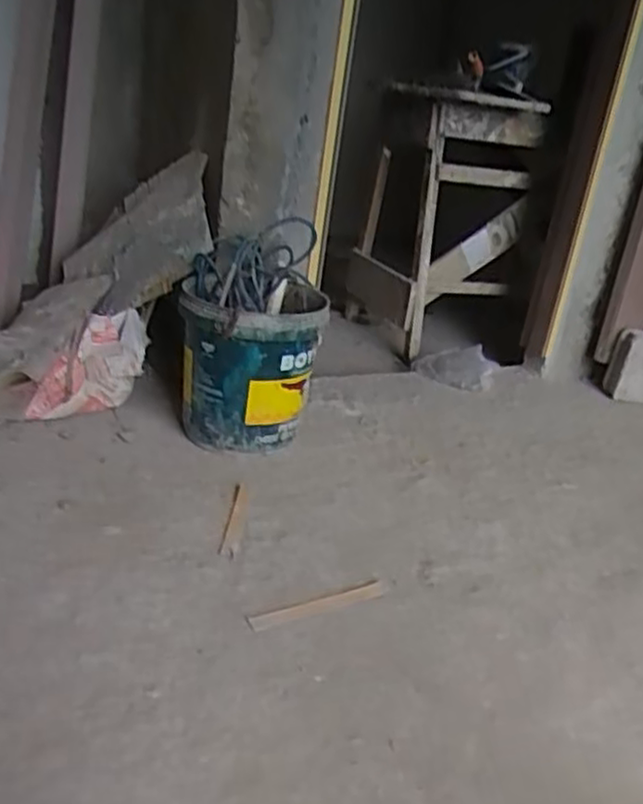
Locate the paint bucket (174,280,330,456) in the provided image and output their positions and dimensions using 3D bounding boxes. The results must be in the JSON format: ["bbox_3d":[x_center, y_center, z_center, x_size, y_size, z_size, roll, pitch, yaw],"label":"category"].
[{"bbox_3d":[-0.157,-0.069,1.590,0.284,0.318,0.270,7,24,-3],"label":"paint bucket"}]

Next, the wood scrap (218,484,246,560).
[{"bbox_3d":[-0.153,0.209,1.324,0.030,0.010,0.239,8,24,-1],"label":"wood scrap"}]

